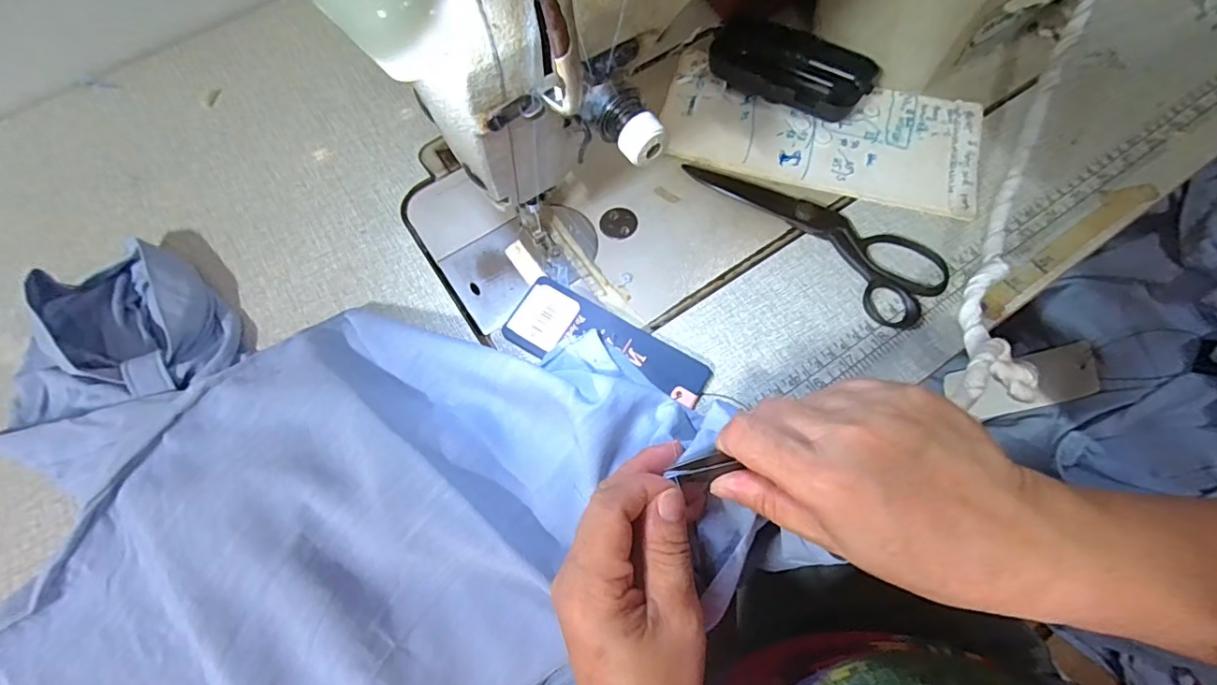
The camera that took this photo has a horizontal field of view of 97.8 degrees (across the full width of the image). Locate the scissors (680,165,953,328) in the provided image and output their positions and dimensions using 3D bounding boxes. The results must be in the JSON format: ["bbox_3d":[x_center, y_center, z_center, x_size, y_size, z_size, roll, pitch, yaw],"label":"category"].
[{"bbox_3d":[0.135,-0.080,0.340,0.060,0.008,0.167,-41,72,-14],"label":"scissors"}]

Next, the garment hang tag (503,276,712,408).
[{"bbox_3d":[-0.002,0.003,0.313,0.121,0.006,0.044,27,71,12],"label":"garment hang tag"}]

